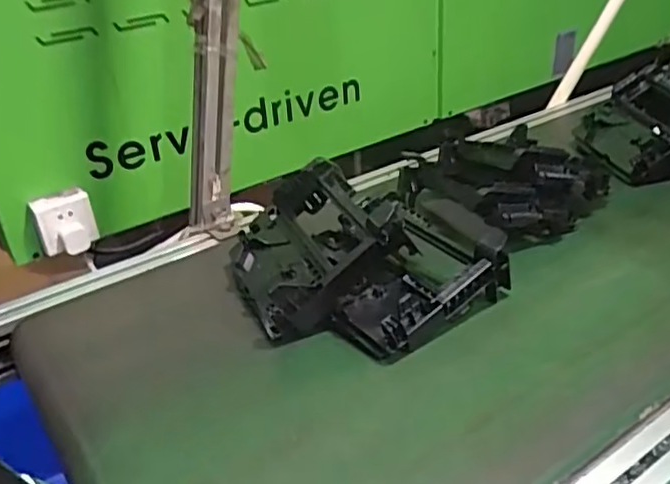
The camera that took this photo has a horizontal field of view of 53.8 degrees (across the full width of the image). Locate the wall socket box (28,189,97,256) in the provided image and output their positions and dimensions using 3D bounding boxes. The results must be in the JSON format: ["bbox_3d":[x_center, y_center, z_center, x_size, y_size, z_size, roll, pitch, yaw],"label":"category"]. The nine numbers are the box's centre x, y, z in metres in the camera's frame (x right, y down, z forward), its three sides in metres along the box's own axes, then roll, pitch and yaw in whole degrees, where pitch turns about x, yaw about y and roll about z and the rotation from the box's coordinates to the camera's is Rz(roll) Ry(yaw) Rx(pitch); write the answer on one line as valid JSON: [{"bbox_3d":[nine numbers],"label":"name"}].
[{"bbox_3d":[-0.433,-0.024,1.066,0.090,0.095,0.051,-15,30,-18],"label":"wall socket box"}]

